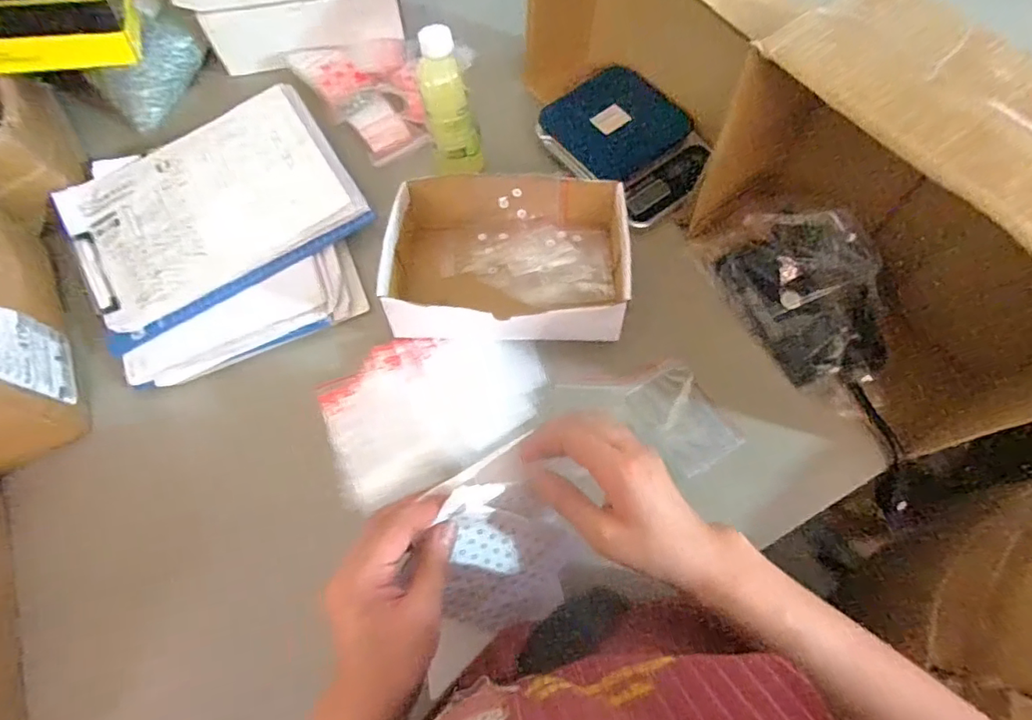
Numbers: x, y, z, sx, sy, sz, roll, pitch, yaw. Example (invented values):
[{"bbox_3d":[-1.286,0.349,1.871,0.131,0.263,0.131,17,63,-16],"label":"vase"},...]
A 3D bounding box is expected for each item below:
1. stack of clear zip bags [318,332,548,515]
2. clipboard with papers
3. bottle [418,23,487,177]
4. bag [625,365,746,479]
[{"bbox_3d":[-0.078,0.041,0.522,0.212,0.019,0.141,-22,68,-7],"label":"stack of clear zip bags"},{"bbox_3d":[-0.343,-0.174,0.594,0.299,0.042,0.218,-31,70,-10],"label":"clipboard with papers"},{"bbox_3d":[-0.071,-0.268,0.572,0.055,0.146,0.056,-11,67,-2],"label":"bottle"},{"bbox_3d":[0.161,0.056,0.516,0.072,0.006,0.098,-27,67,-6],"label":"bag"}]

